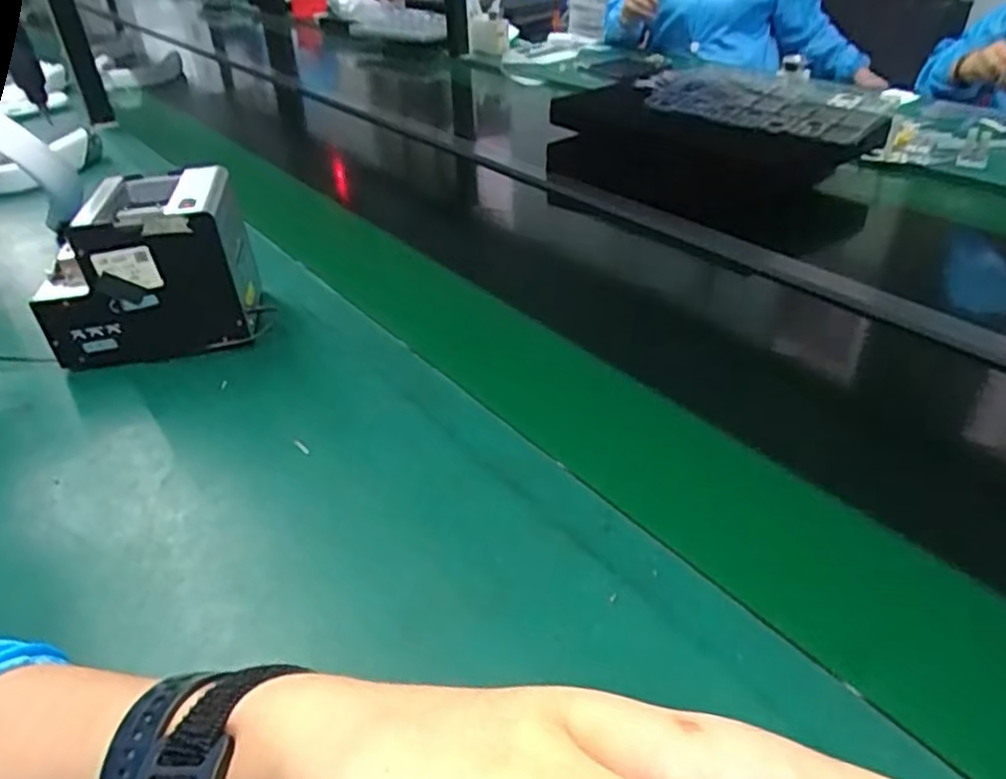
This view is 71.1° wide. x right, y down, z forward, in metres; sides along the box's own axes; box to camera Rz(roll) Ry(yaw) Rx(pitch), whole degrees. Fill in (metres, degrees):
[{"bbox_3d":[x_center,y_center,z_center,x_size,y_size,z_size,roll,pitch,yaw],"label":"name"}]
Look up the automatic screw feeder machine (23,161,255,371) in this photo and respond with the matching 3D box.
[{"bbox_3d":[-0.342,-0.112,0.698,0.181,0.165,0.129,-3,34,-3],"label":"automatic screw feeder machine"}]

